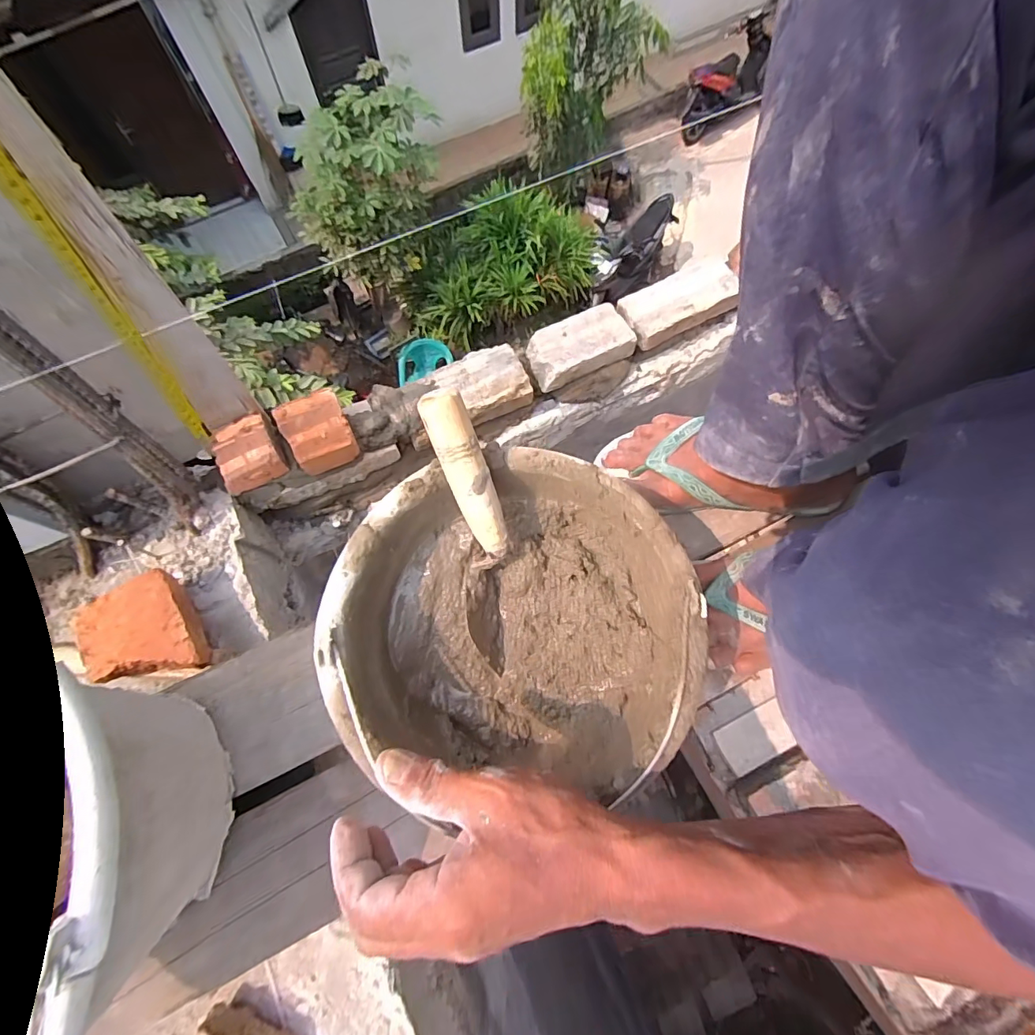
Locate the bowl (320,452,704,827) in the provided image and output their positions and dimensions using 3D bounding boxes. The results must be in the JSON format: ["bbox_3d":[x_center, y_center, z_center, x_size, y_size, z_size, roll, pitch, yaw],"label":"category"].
[{"bbox_3d":[-0.001,0.072,0.363,0.245,0.094,0.212,8,71,3],"label":"bowl"}]

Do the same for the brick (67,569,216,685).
[{"bbox_3d":[-0.396,0.125,0.504,0.097,0.046,0.121,-34,75,-11],"label":"brick"}]

